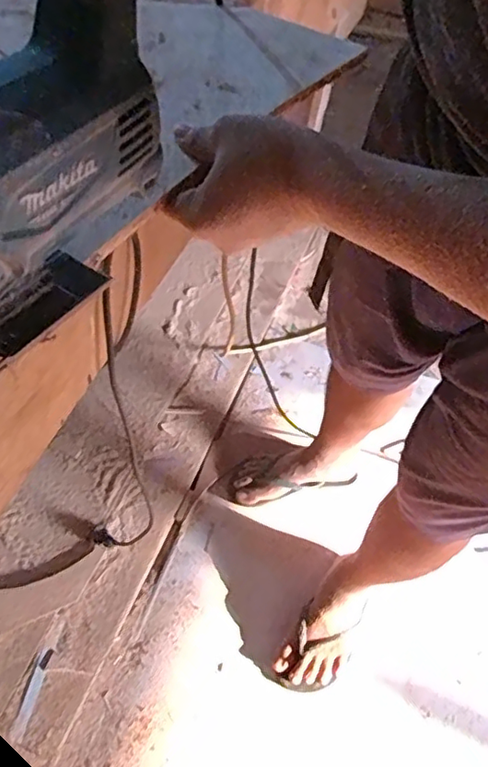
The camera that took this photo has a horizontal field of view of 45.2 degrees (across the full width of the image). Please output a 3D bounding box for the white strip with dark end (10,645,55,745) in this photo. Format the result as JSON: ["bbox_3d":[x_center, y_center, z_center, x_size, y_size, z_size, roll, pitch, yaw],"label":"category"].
[{"bbox_3d":[-0.319,0.467,0.883,0.020,0.014,0.129,12,52,2],"label":"white strip with dark end"}]

